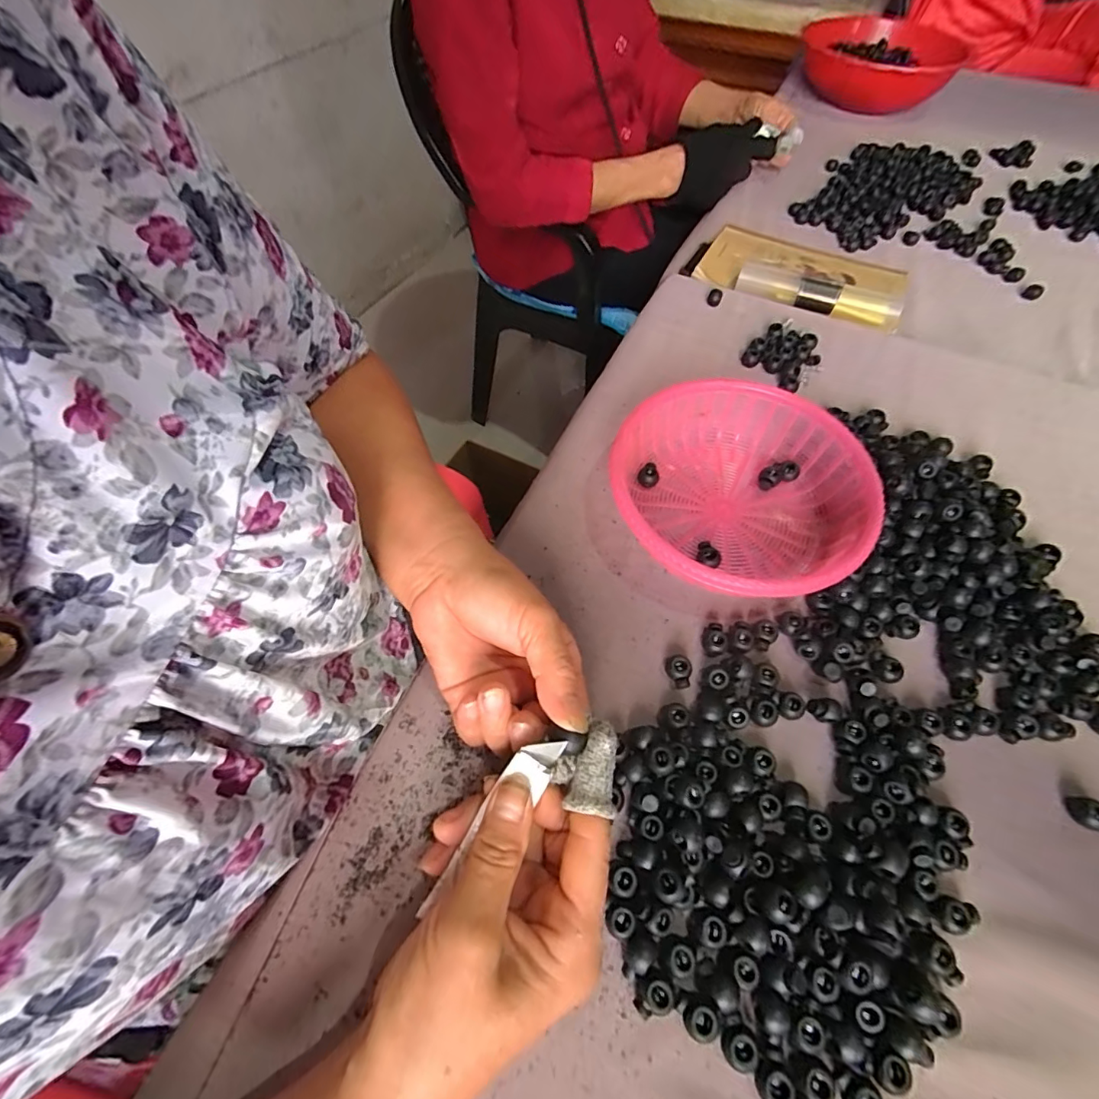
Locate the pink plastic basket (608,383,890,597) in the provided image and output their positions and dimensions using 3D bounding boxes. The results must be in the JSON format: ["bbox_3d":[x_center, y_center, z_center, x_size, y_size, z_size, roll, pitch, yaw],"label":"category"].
[{"bbox_3d":[0.126,-0.037,0.343,0.166,0.052,0.170,0,59,-1],"label":"pink plastic basket"}]

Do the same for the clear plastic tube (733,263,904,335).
[{"bbox_3d":[0.258,-0.245,0.477,0.151,0.020,0.018,23,61,13],"label":"clear plastic tube"}]

